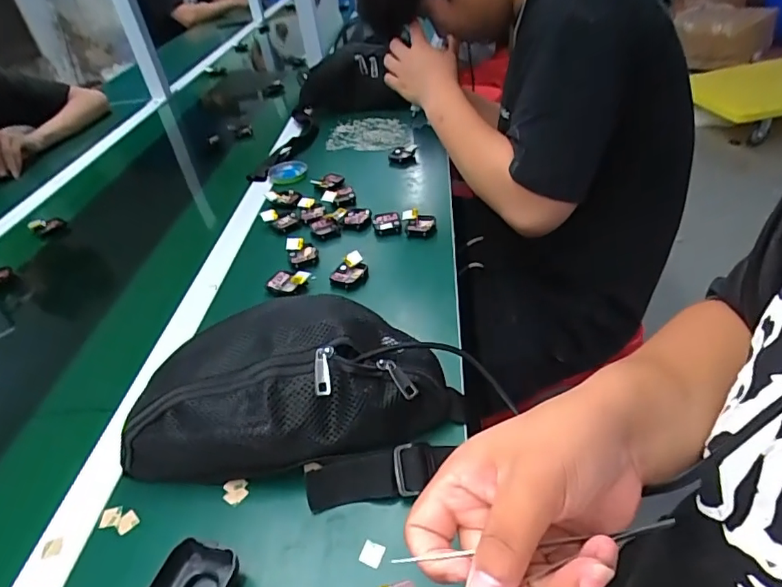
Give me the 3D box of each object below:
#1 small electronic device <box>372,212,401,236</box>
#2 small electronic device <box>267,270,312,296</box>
[{"bbox_3d":[-0.006,-0.097,0.703,0.039,0.015,0.040,-5,38,6],"label":"small electronic device"},{"bbox_3d":[-0.127,-0.016,0.615,0.052,0.013,0.038,12,43,23],"label":"small electronic device"}]

